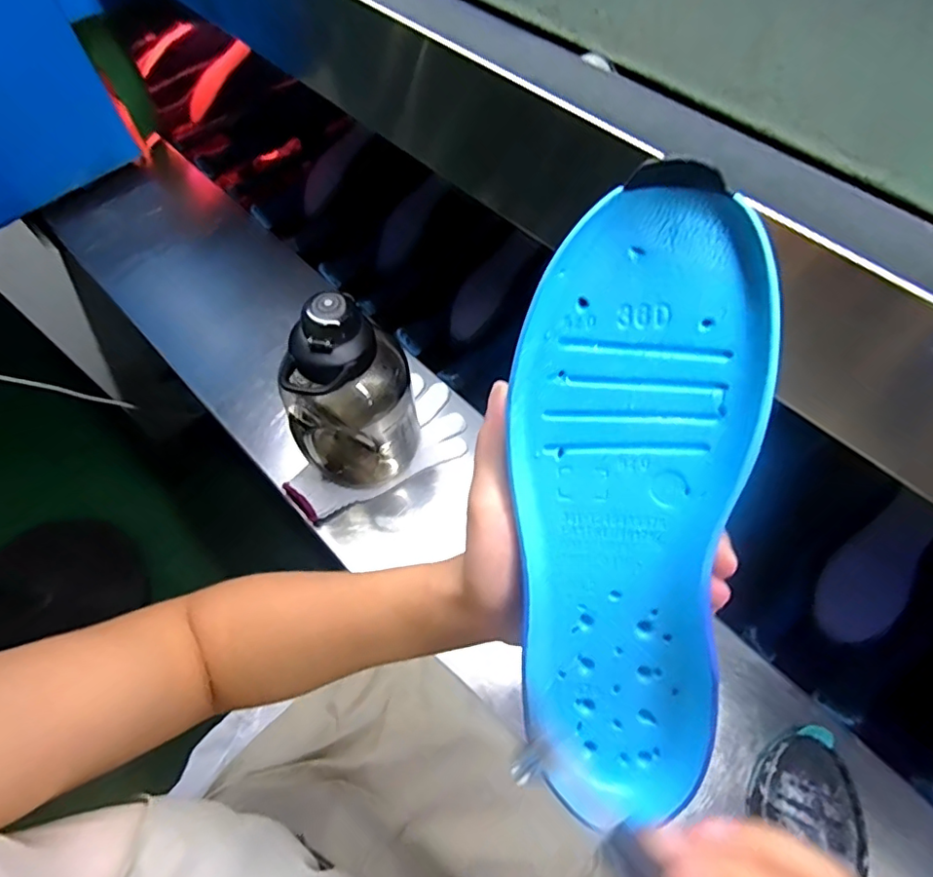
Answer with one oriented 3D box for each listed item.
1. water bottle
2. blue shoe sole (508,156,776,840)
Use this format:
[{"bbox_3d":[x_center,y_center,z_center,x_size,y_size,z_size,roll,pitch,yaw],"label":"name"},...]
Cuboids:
[{"bbox_3d":[-0.114,-0.032,0.572,0.114,0.221,0.088,-12,62,-4],"label":"water bottle"},{"bbox_3d":[0.062,0.038,0.225,0.084,0.029,0.255,1,103,3],"label":"blue shoe sole"}]

